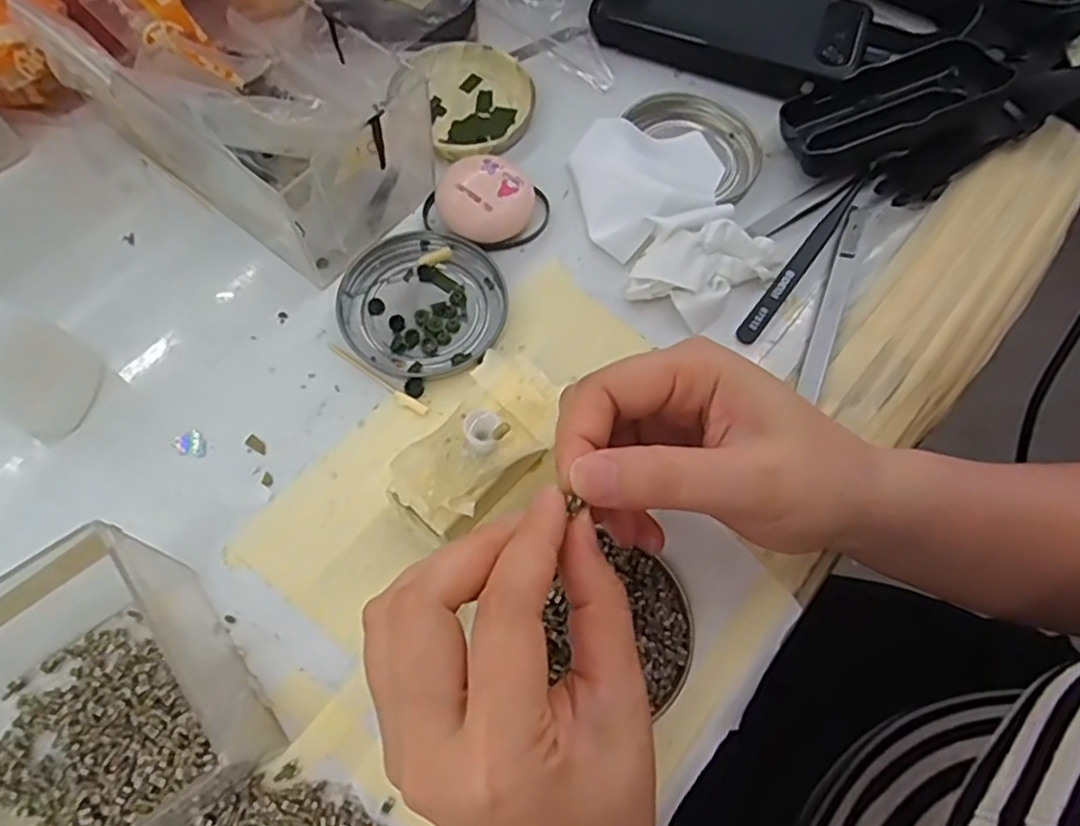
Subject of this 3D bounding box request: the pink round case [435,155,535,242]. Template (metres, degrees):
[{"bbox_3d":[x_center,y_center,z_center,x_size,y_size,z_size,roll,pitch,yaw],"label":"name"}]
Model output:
[{"bbox_3d":[-0.028,-0.107,0.344,0.047,0.023,0.041,12,68,2],"label":"pink round case"}]

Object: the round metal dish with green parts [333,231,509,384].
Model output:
[{"bbox_3d":[-0.057,-0.054,0.329,0.077,0.007,0.076,1,68,-2],"label":"round metal dish with green parts"}]

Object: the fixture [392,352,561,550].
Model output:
[{"bbox_3d":[-0.024,0.015,0.280,0.042,0.049,0.079,31,70,10],"label":"fixture"}]

